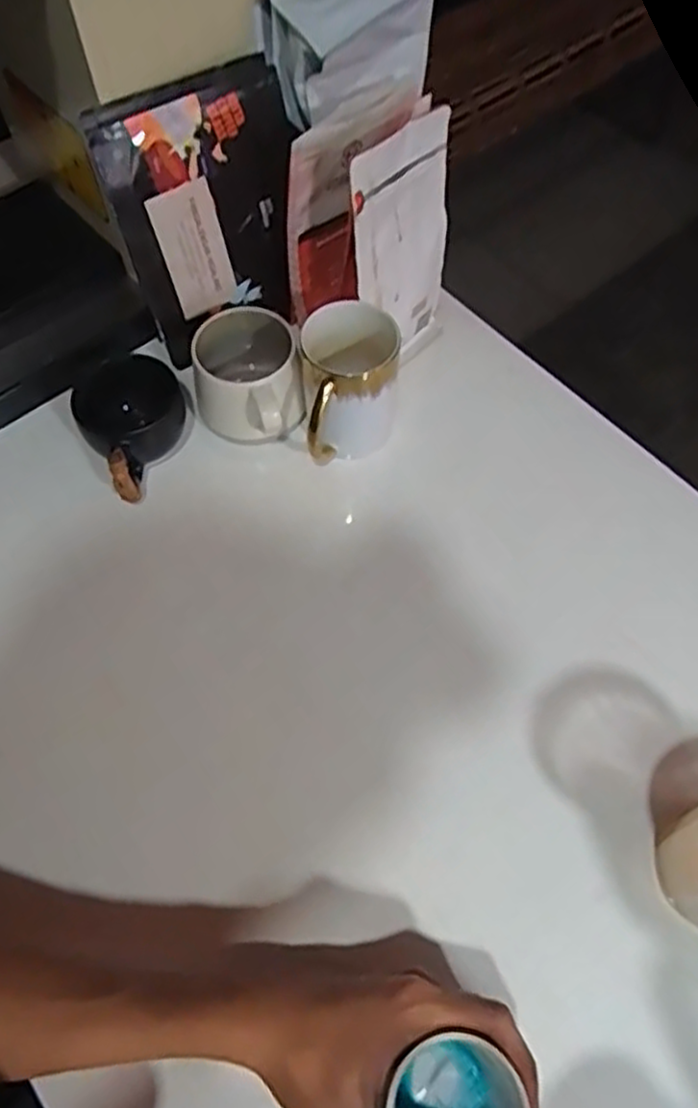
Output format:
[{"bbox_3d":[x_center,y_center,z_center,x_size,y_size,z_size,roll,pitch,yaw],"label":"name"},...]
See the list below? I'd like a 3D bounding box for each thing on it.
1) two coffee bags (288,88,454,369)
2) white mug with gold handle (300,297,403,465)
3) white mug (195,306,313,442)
[{"bbox_3d":[0.016,-0.243,0.557,0.104,0.183,0.086,-38,69,-18],"label":"two coffee bags"},{"bbox_3d":[0.000,-0.127,0.555,0.076,0.103,0.097,3,62,1],"label":"white mug with gold handle"},{"bbox_3d":[-0.077,-0.132,0.561,0.080,0.072,0.096,-13,63,-7],"label":"white mug"}]

